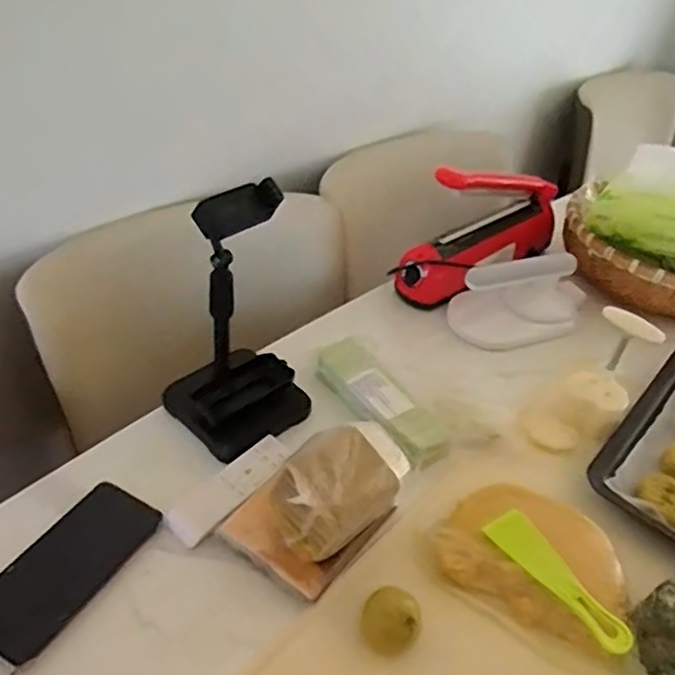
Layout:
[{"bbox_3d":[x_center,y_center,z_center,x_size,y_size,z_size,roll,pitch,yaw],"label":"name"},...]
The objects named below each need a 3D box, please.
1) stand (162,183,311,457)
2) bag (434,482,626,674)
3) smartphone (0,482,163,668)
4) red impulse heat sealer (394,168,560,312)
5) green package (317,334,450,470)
[{"bbox_3d":[-0.100,-0.017,0.631,0.120,0.247,0.123,32,46,26],"label":"stand"},{"bbox_3d":[0.174,0.198,0.576,0.167,0.040,0.117,25,43,19],"label":"bag"},{"bbox_3d":[-0.228,0.193,0.546,0.073,0.015,0.159,25,43,19],"label":"smartphone"},{"bbox_3d":[0.219,-0.163,0.913,0.303,0.169,0.069,-25,50,-33],"label":"red impulse heat sealer"},{"bbox_3d":[0.045,0.069,0.712,0.058,0.041,0.178,-22,49,-31],"label":"green package"}]

